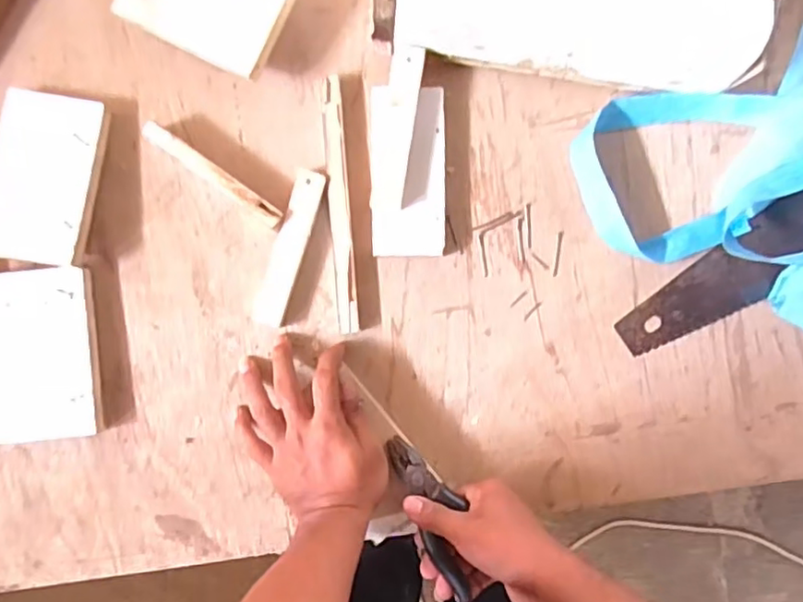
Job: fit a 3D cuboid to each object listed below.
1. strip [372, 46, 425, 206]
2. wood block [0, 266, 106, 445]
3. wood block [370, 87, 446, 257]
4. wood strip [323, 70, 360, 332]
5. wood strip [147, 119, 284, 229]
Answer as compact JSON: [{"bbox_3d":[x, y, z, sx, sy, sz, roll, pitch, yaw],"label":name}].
[{"bbox_3d":[-0.003,-0.152,0.550,0.028,0.009,0.140,9,95,8],"label":"strip"},{"bbox_3d":[-0.320,0.048,0.558,0.093,0.027,0.149,-3,91,-2],"label":"wood block"},{"bbox_3d":[0.006,-0.116,0.565,0.068,0.030,0.149,-1,91,-2],"label":"wood block"},{"bbox_3d":[-0.056,-0.087,0.571,0.018,0.014,0.229,-4,91,-2],"label":"wood strip"},{"bbox_3d":[-0.166,-0.111,0.561,0.142,0.027,0.017,35,90,-2],"label":"wood strip"}]

